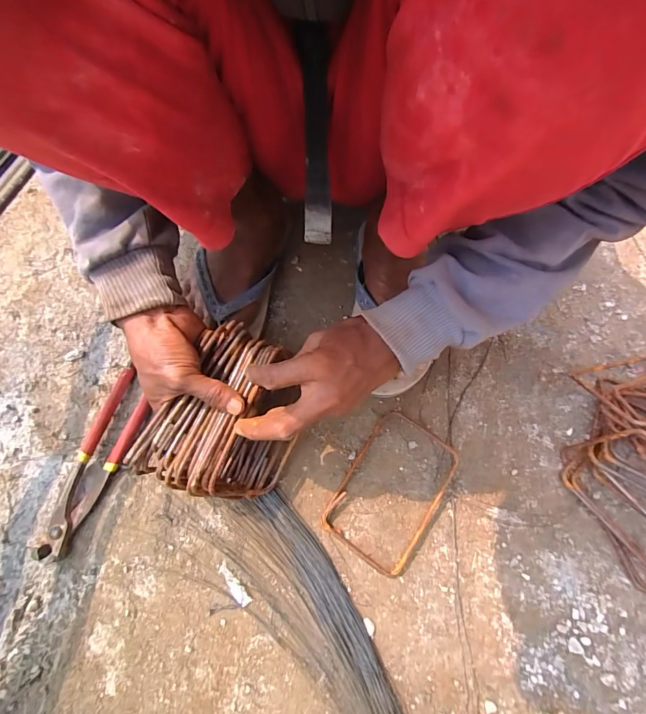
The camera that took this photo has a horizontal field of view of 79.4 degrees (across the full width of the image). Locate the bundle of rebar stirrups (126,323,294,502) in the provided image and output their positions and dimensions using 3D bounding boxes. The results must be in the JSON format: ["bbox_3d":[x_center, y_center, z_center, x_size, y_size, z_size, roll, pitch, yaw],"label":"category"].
[{"bbox_3d":[-0.089,0.064,0.392,0.104,0.099,0.155,26,72,11],"label":"bundle of rebar stirrups"}]

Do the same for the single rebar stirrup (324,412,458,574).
[{"bbox_3d":[0.072,0.137,0.410,0.096,0.019,0.150,31,73,12],"label":"single rebar stirrup"}]

